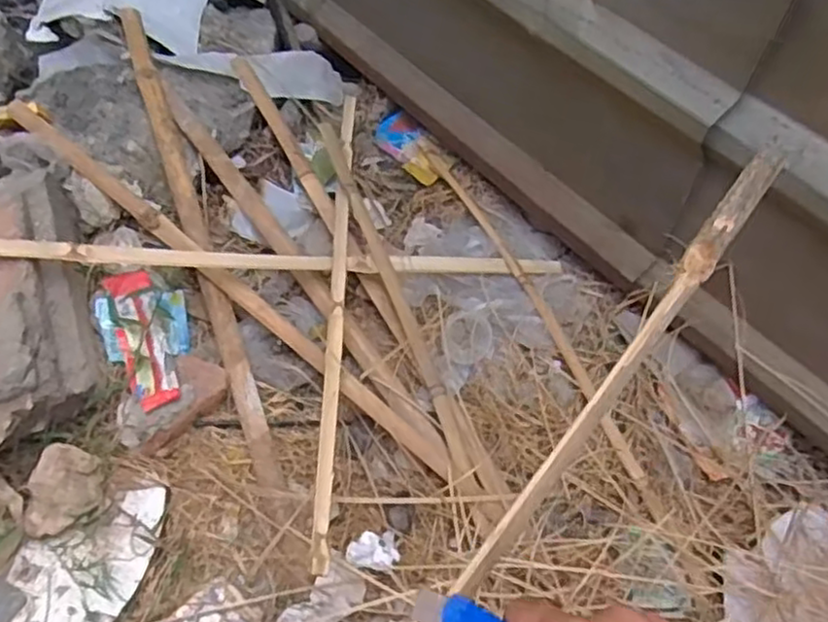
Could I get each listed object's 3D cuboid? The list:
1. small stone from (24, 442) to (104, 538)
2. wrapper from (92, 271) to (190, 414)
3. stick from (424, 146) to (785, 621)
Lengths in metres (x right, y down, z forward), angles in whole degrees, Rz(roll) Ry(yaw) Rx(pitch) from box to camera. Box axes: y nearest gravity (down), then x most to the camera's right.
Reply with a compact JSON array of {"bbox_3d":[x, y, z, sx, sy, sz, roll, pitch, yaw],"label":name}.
[{"bbox_3d":[-0.390,0.204,0.779,0.072,0.043,0.095,17,56,6],"label":"small stone"},{"bbox_3d":[-0.340,0.038,0.881,0.107,0.031,0.202,-12,57,-13],"label":"wrapper"},{"bbox_3d":[-0.061,0.220,0.289,0.020,0.018,0.861,36,72,18],"label":"stick"}]

